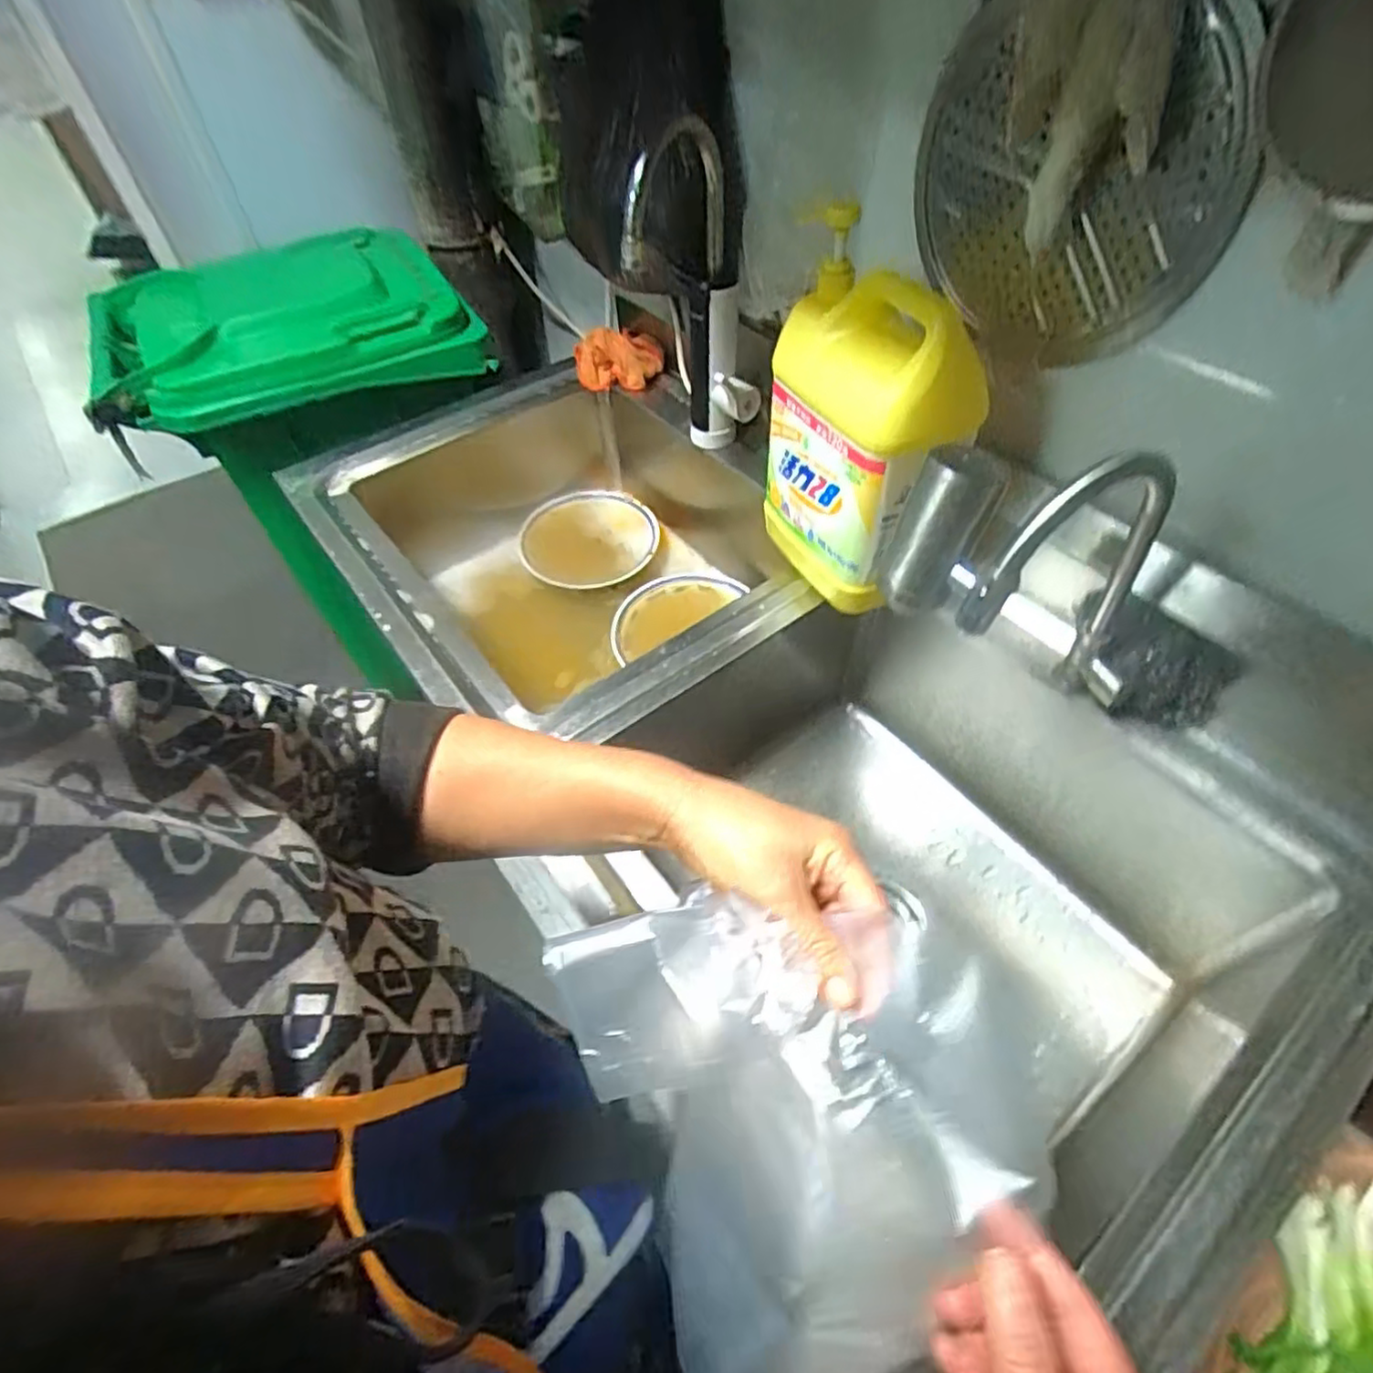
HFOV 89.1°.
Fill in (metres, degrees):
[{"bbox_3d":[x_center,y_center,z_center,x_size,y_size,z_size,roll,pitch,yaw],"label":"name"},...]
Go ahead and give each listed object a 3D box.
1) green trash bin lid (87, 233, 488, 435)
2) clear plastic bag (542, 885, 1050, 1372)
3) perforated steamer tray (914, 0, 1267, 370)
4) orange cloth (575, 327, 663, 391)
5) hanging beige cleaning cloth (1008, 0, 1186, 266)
[{"bbox_3d":[-0.575,-0.522,0.994,0.492,0.091,0.368,-22,54,-15],"label":"green trash bin lid"},{"bbox_3d":[0.052,0.184,0.301,0.183,0.032,0.201,-26,74,14],"label":"clear plastic bag"},{"bbox_3d":[0.285,-0.376,0.533,0.033,0.268,0.240,-39,97,-19],"label":"perforated steamer tray"},{"bbox_3d":[-0.098,-0.479,1.028,0.119,0.066,0.082,18,54,16],"label":"orange cloth"},{"bbox_3d":[0.271,-0.413,0.460,0.099,0.208,0.049,9,52,9],"label":"hanging beige cleaning cloth"}]

